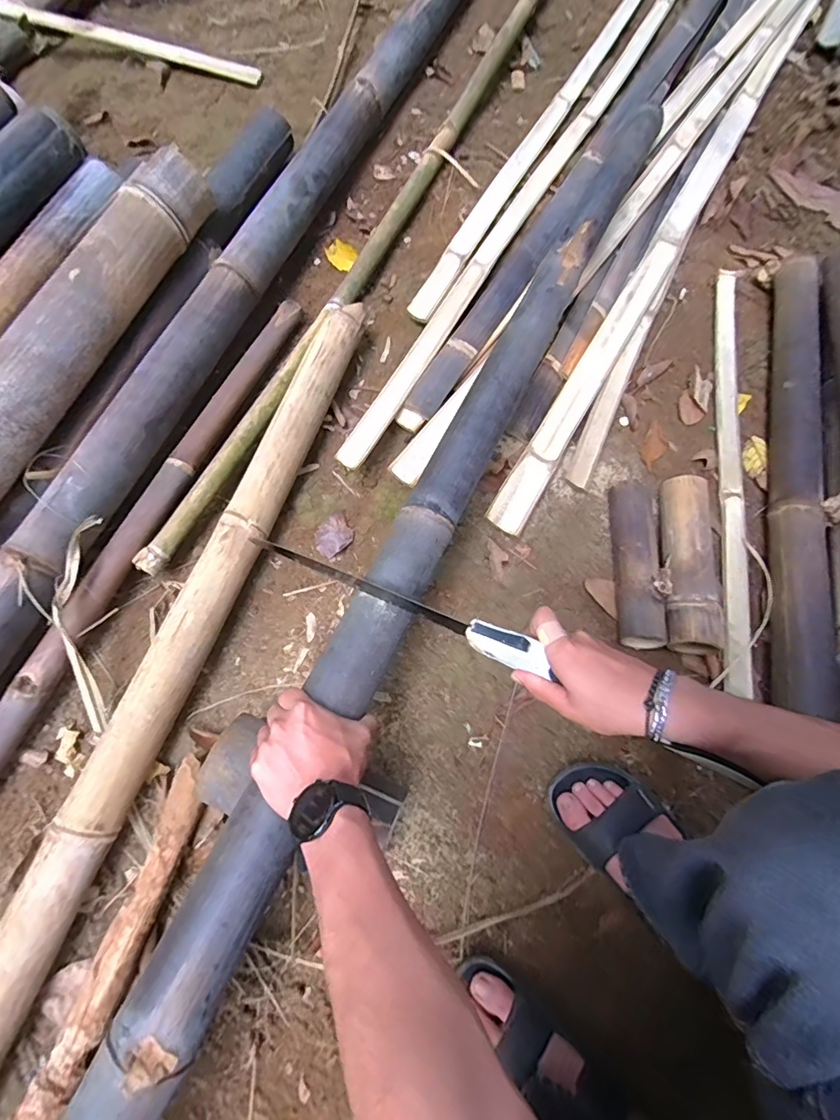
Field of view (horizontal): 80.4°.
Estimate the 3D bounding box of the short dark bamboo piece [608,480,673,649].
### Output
[{"bbox_3d":[0.307,0.002,0.703,0.063,0.059,0.232,5,69,0],"label":"short dark bamboo piece"}]

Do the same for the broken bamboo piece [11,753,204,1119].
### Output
[{"bbox_3d":[-0.318,0.417,0.522,0.063,0.049,0.393,20,69,6],"label":"broken bamboo piece"}]

